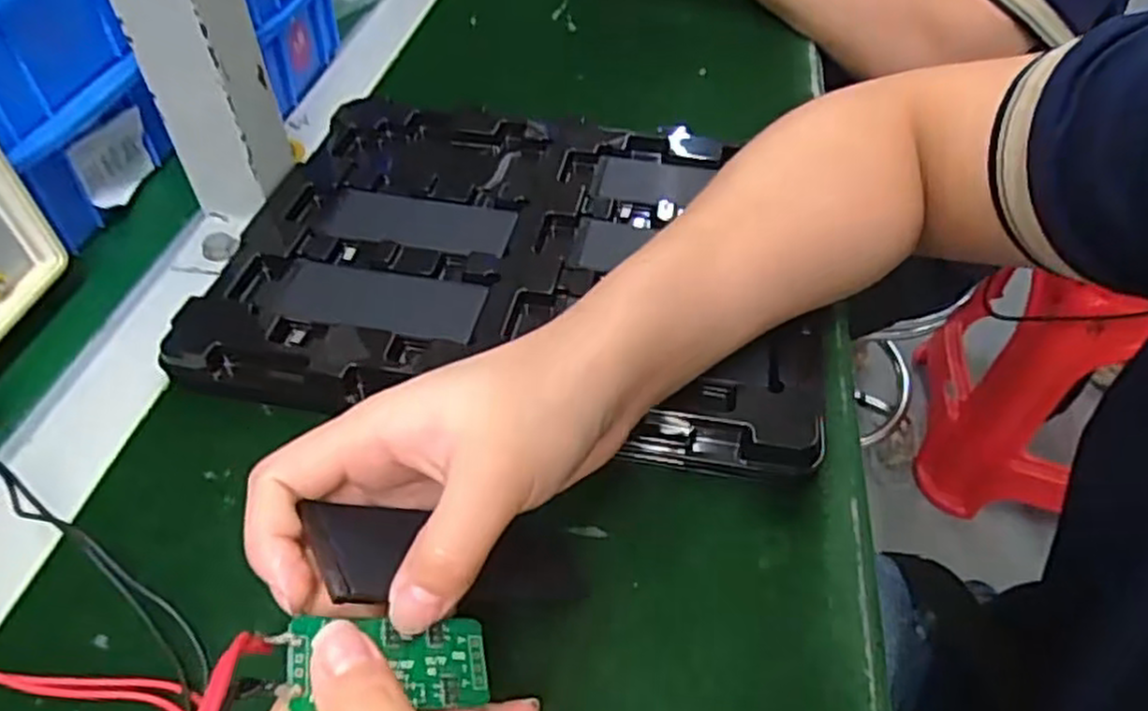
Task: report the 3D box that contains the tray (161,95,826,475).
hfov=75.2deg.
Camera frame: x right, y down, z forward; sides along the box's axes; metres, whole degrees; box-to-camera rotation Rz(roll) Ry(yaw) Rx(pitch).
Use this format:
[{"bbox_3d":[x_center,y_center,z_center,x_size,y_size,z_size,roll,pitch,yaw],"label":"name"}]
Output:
[{"bbox_3d":[-0.022,-0.051,0.373,0.280,0.025,0.214,8,49,7],"label":"tray"}]

